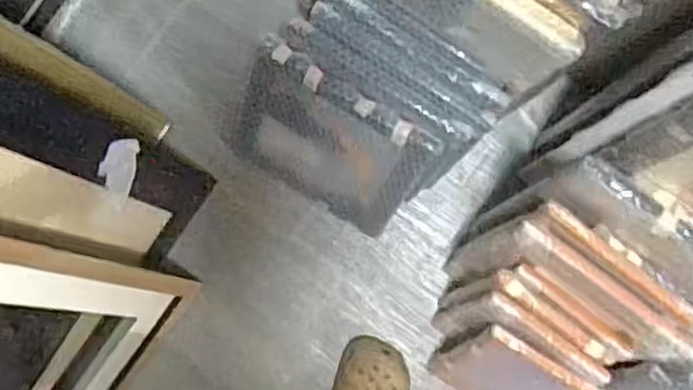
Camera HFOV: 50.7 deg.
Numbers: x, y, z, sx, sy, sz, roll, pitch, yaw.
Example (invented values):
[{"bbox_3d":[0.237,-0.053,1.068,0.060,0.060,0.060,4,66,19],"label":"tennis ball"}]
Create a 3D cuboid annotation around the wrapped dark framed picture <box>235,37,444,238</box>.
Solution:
[{"bbox_3d":[-0.029,-0.060,0.992,0.249,0.256,0.030,28,60,0],"label":"wrapped dark framed picture"}]

